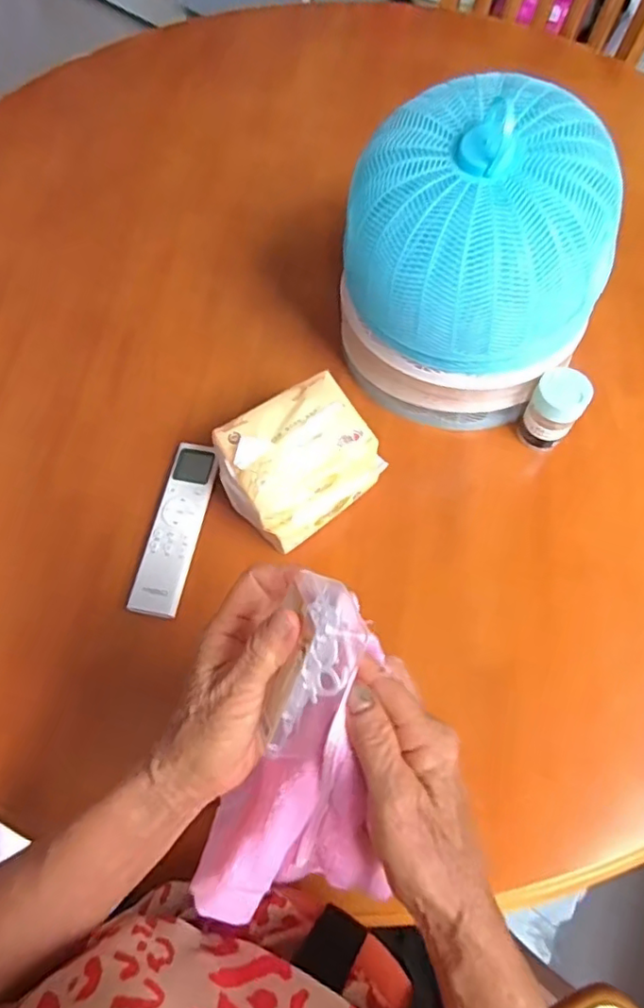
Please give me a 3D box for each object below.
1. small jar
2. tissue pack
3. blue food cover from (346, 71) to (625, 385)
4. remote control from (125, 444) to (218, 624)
[{"bbox_3d":[0.228,-0.091,0.592,0.049,0.085,0.047,0,67,1],"label":"small jar"},{"bbox_3d":[-0.022,-0.036,0.559,0.136,0.098,0.107,-34,70,-12],"label":"tissue pack"},{"bbox_3d":[0.130,-0.233,0.510,0.204,0.144,0.189,-6,66,-2],"label":"blue food cover"},{"bbox_3d":[-0.139,0.020,0.580,0.046,0.015,0.176,9,67,5],"label":"remote control"}]

